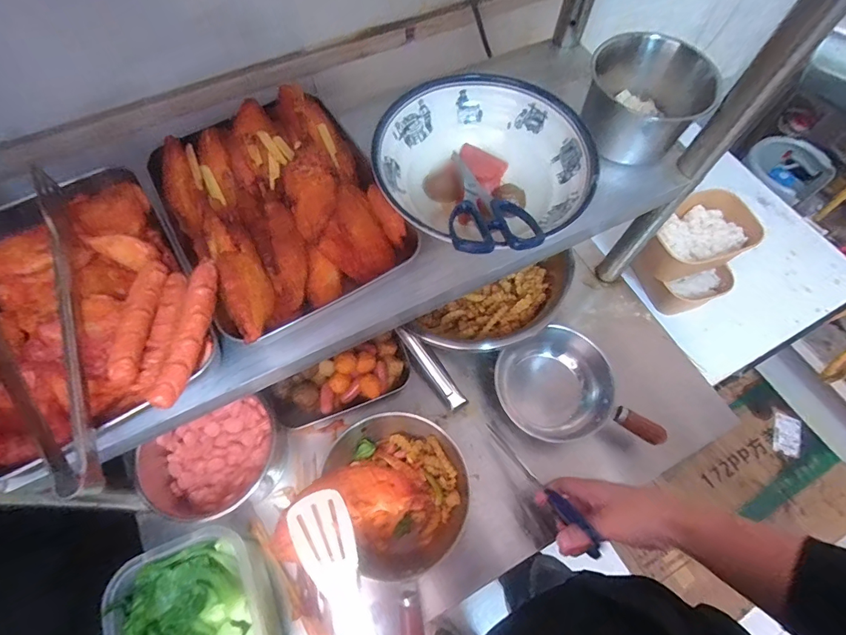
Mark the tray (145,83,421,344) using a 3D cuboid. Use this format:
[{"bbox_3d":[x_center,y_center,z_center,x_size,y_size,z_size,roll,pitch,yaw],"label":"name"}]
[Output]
[{"bbox_3d":[-0.136,-0.105,0.417,0.192,0.068,0.225,-31,68,-15],"label":"tray"}]

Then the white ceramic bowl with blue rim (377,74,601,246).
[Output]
[{"bbox_3d":[0.058,-0.143,0.431,0.204,0.064,0.203,0,64,-1],"label":"white ceramic bowl with blue rim"}]

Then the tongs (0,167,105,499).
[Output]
[{"bbox_3d":[-0.288,0.006,0.334,0.094,0.052,0.265,-35,69,-16],"label":"tongs"}]

